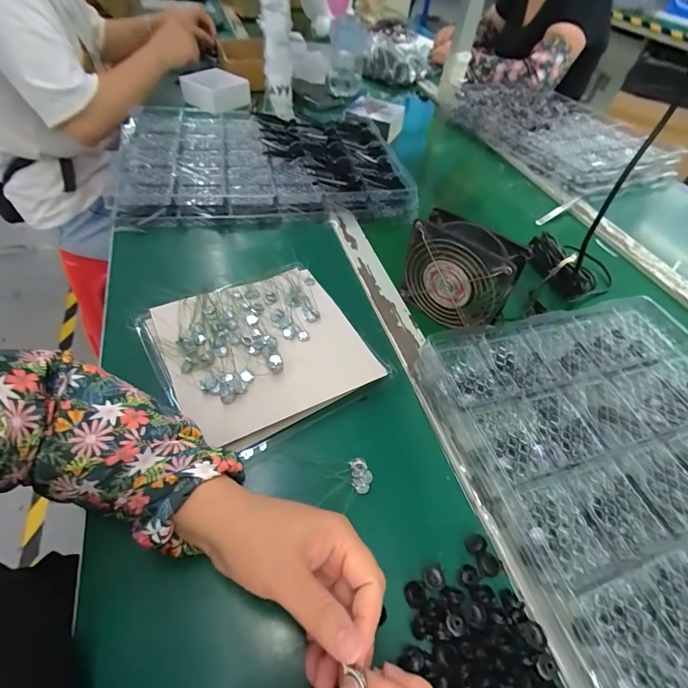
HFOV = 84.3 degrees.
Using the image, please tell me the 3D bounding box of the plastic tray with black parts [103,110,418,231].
[{"bbox_3d":[-0.129,-0.312,0.638,0.441,0.069,0.350,-6,50,-11],"label":"plastic tray with black parts"}]

